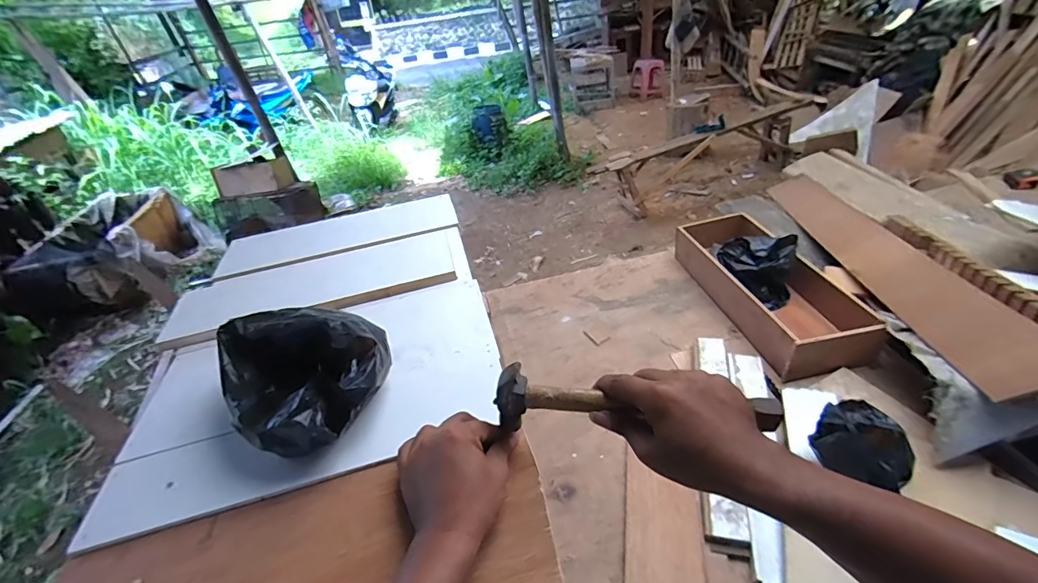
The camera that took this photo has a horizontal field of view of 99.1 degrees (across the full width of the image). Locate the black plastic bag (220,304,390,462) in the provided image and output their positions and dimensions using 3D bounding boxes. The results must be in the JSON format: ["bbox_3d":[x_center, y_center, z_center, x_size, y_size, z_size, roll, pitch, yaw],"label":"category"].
[{"bbox_3d":[-0.234,0.090,0.508,0.172,0.080,0.203,-29,41,-29],"label":"black plastic bag"}]

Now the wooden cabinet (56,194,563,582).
[{"bbox_3d":[-0.253,0.254,0.740,0.456,0.471,0.807,-14,36,-11],"label":"wooden cabinet"}]

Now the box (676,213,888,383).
[{"bbox_3d":[0.650,-0.025,1.187,0.221,0.104,0.575,-10,35,-5],"label":"box"}]

